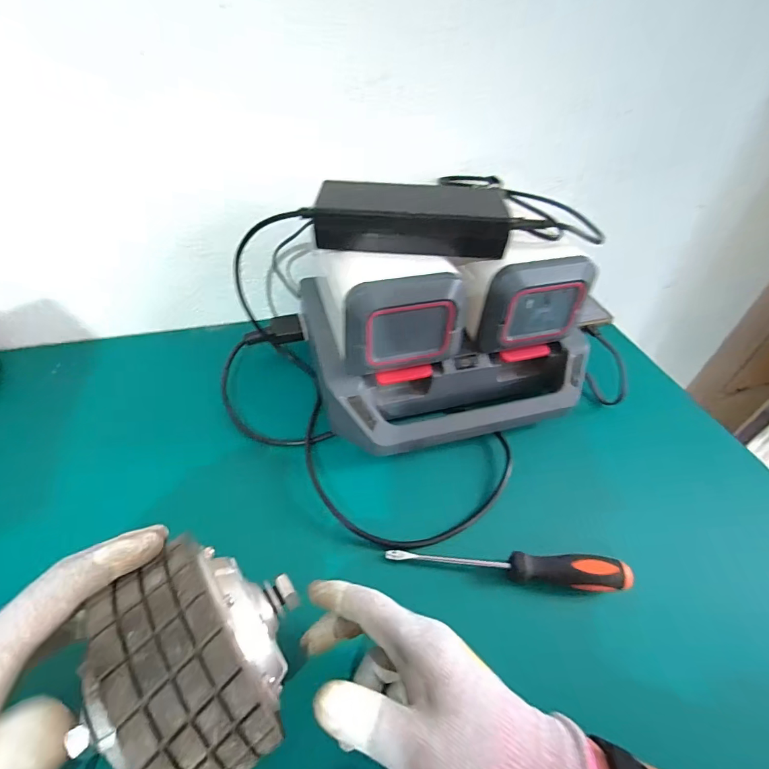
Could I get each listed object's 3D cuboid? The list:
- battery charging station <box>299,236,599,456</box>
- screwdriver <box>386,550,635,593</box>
[{"bbox_3d":[0.065,-0.051,0.430,0.281,0.176,0.183,-10,46,-13],"label":"battery charging station"},{"bbox_3d":[0.098,0.146,0.330,0.187,0.029,0.021,5,45,1],"label":"screwdriver"}]

